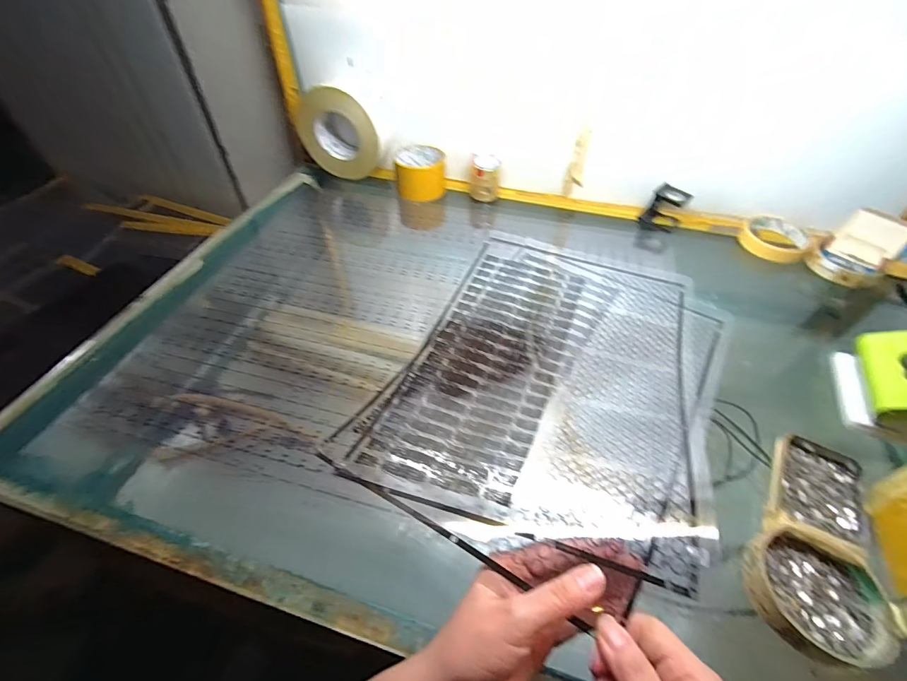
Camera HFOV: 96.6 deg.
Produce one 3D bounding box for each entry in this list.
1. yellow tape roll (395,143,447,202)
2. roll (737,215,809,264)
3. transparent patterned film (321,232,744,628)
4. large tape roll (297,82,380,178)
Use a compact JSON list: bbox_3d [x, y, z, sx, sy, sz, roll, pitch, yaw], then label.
[{"bbox_3d":[-0.053,-0.273,0.664,0.080,0.052,0.082,-4,49,-4],"label":"yellow tape roll"},{"bbox_3d":[0.468,-0.149,0.592,0.082,0.034,0.082,0,49,0],"label":"roll"},{"bbox_3d":[0.110,0.008,0.415,0.295,0.068,0.429,23,52,18],"label":"transparent patterned film"},{"bbox_3d":[-0.180,-0.342,0.667,0.138,0.125,0.056,15,50,13],"label":"large tape roll"}]

